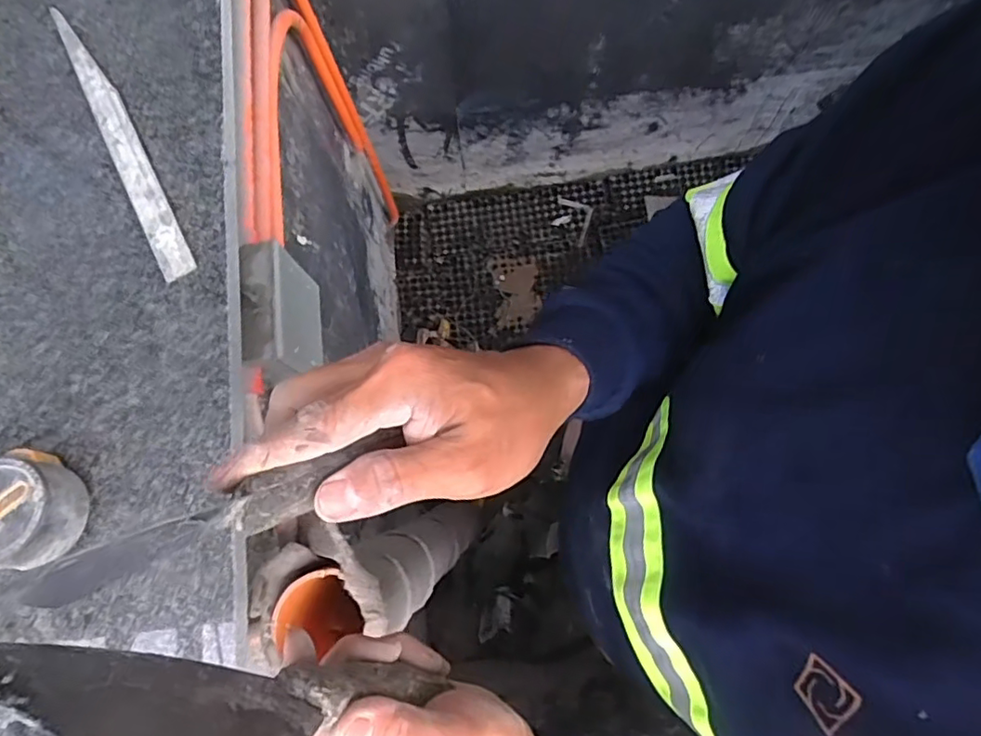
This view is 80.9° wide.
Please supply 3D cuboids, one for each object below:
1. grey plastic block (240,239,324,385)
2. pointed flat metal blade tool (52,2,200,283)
[{"bbox_3d":[-0.206,-0.050,0.572,0.047,0.117,0.126,-9,76,0],"label":"grey plastic block"},{"bbox_3d":[-0.299,-0.186,0.461,0.029,0.005,0.270,-30,77,-1],"label":"pointed flat metal blade tool"}]

